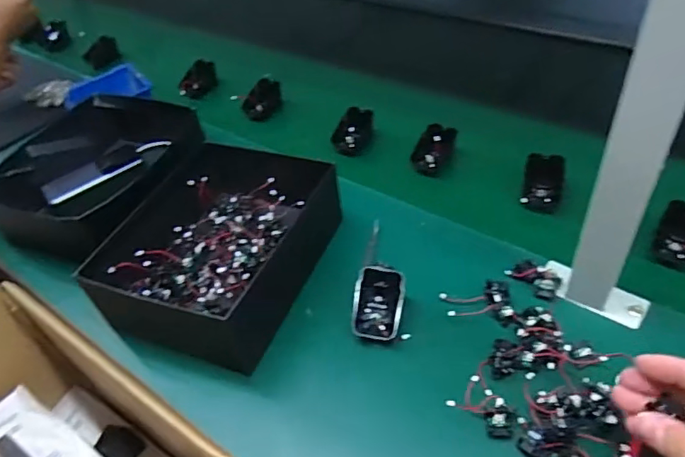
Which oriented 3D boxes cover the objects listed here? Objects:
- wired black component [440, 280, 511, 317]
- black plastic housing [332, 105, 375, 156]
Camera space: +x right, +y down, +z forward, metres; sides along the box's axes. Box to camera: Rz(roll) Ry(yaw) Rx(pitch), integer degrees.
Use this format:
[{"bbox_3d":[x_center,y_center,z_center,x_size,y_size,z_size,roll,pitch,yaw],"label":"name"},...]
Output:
[{"bbox_3d":[0.137,0.073,0.542,0.066,0.022,0.033,-7,45,2],"label":"wired black component"},{"bbox_3d":[0.016,-0.140,0.756,0.052,0.040,0.059,12,49,19],"label":"black plastic housing"}]

